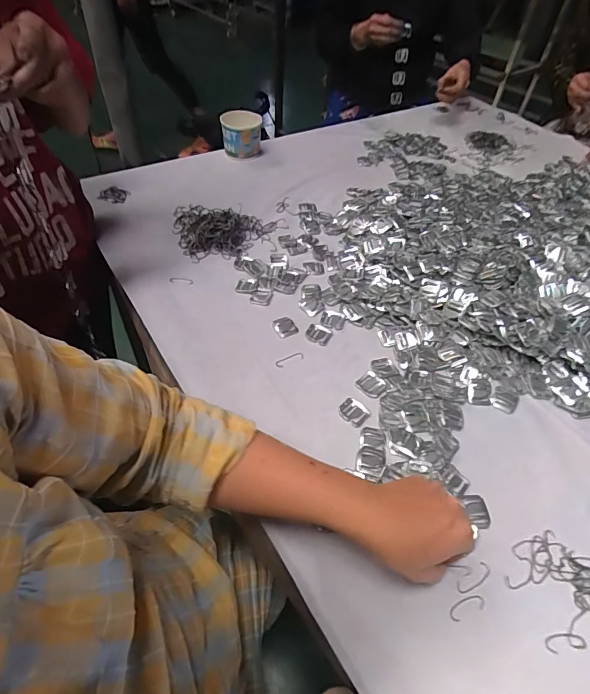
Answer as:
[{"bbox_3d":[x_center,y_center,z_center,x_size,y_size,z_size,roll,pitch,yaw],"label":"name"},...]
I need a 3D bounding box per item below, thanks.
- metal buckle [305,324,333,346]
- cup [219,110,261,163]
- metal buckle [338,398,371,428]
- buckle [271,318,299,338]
[{"bbox_3d":[0.035,-0.019,0.609,0.036,0.004,0.032,19,52,12],"label":"metal buckle"},{"bbox_3d":[-0.120,-0.480,0.943,0.089,0.078,0.091,1,51,-3],"label":"cup"},{"bbox_3d":[0.074,0.081,0.522,0.036,0.005,0.030,33,56,22],"label":"metal buckle"},{"bbox_3d":[-0.014,-0.030,0.615,0.031,0.004,0.034,-23,56,-21],"label":"buckle"}]

